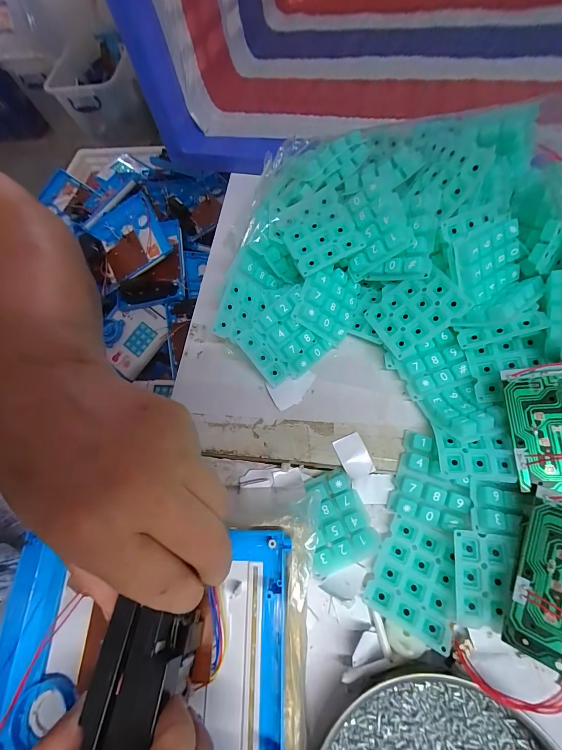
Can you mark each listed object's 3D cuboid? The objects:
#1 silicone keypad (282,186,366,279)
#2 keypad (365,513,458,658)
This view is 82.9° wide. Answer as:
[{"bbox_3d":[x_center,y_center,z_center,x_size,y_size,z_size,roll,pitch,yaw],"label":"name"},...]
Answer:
[{"bbox_3d":[0.029,-0.111,0.245,0.049,0.006,0.063,-22,74,7],"label":"silicone keypad"},{"bbox_3d":[0.085,0.125,0.198,0.047,0.009,0.059,21,71,16],"label":"keypad"}]

